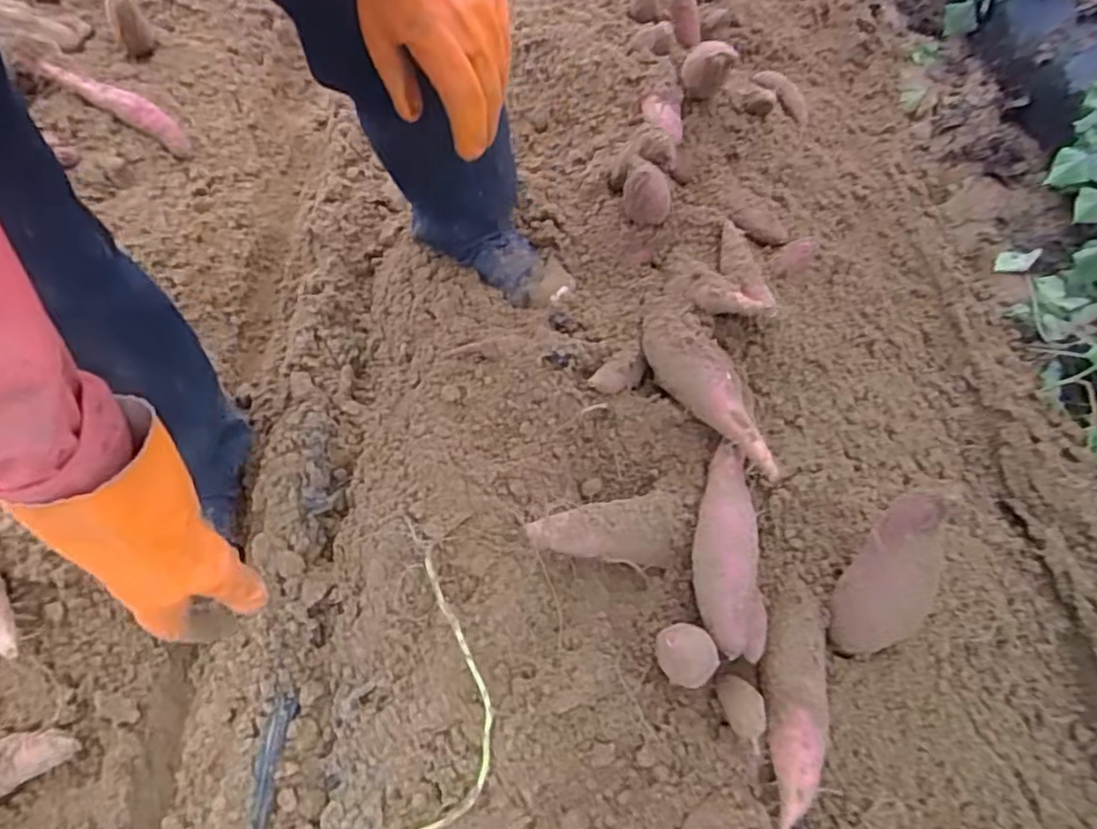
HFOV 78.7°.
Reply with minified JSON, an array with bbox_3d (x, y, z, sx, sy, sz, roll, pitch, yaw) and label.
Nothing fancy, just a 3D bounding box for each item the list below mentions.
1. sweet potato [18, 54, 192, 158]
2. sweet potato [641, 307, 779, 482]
[{"bbox_3d":[-0.608,-0.437,0.929,0.225,0.027,0.041,26,61,-13],"label":"sweet potato"},{"bbox_3d":[0.164,-0.027,0.699,0.064,0.072,0.234,-24,66,-13],"label":"sweet potato"}]

